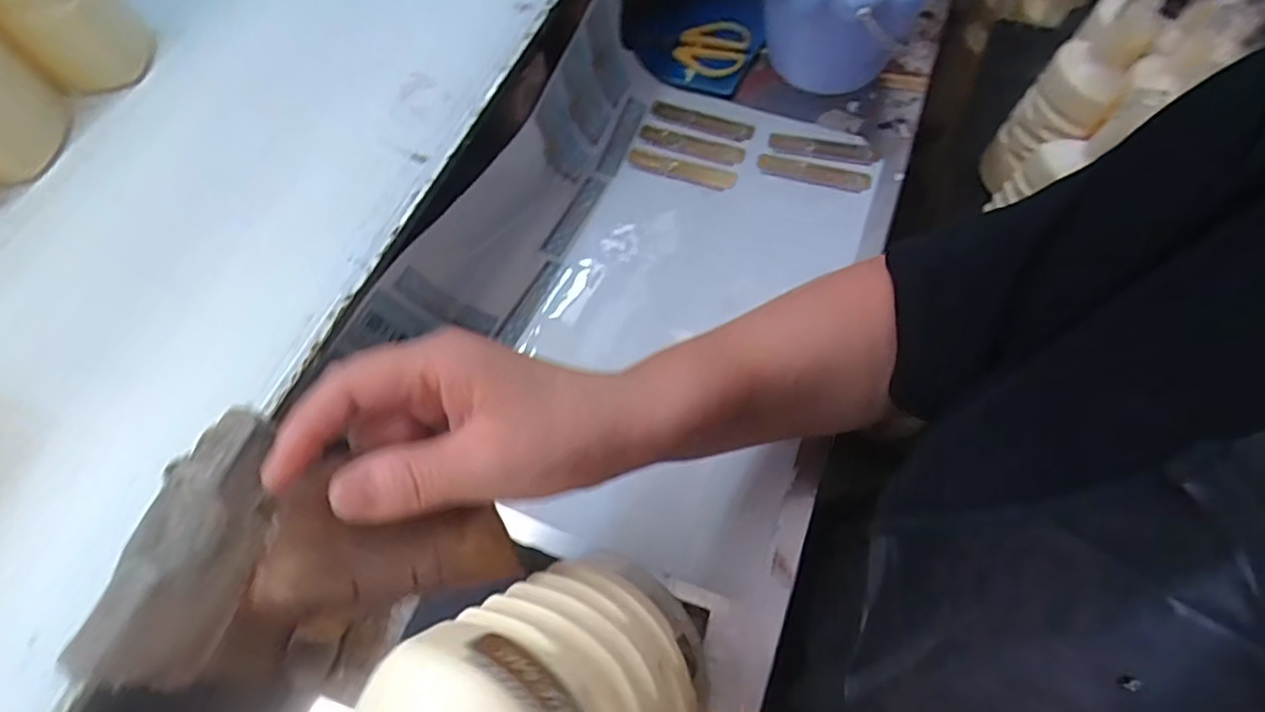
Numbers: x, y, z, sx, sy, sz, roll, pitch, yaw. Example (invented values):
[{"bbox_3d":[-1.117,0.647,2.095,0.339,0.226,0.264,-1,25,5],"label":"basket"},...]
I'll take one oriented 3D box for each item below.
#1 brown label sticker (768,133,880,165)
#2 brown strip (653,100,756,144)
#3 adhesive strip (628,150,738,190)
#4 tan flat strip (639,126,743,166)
[{"bbox_3d":[0.159,-0.172,0.546,0.089,0.006,0.020,12,63,4],"label":"brown label sticker"},{"bbox_3d":[0.060,-0.202,0.564,0.090,0.005,0.020,21,67,13],"label":"brown strip"},{"bbox_3d":[0.041,-0.156,0.545,0.090,0.007,0.019,16,64,5],"label":"adhesive strip"},{"bbox_3d":[0.049,-0.177,0.555,0.089,0.007,0.024,19,64,8],"label":"tan flat strip"}]

